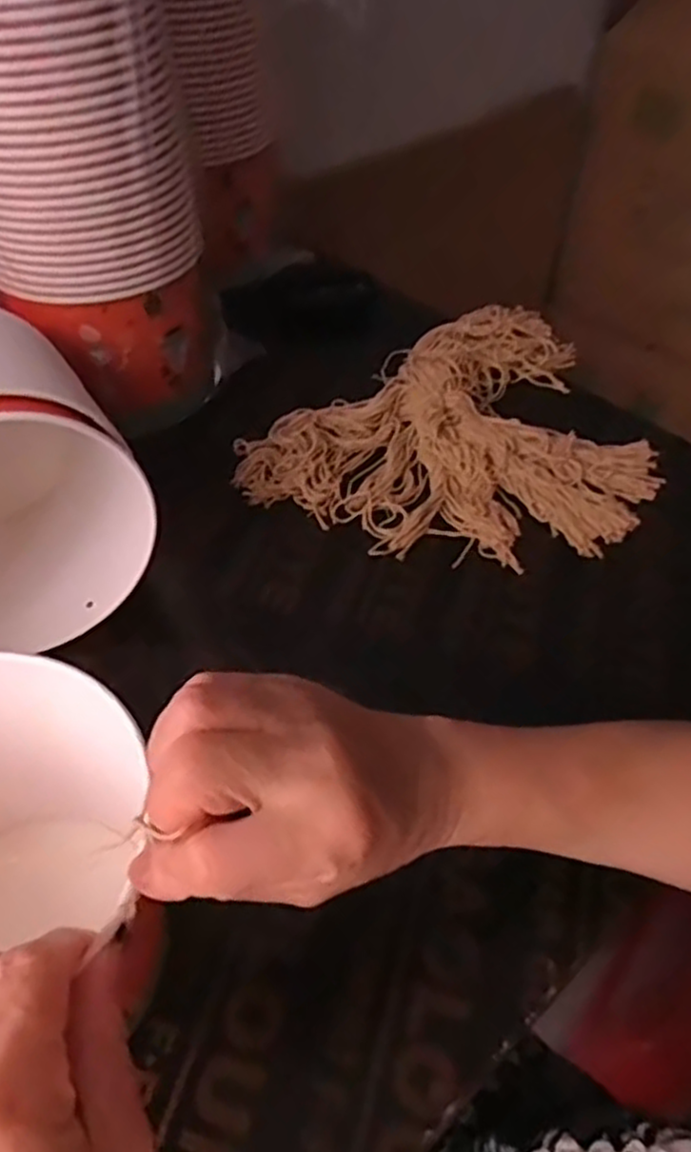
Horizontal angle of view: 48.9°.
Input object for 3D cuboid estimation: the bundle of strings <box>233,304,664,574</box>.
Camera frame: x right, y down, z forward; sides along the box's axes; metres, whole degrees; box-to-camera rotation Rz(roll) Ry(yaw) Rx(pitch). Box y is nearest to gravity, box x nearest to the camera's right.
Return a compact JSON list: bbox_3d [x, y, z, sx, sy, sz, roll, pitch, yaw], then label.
[{"bbox_3d":[0.112,-0.111,0.622,0.322,0.037,0.264,-36,58,-28],"label":"bundle of strings"}]

